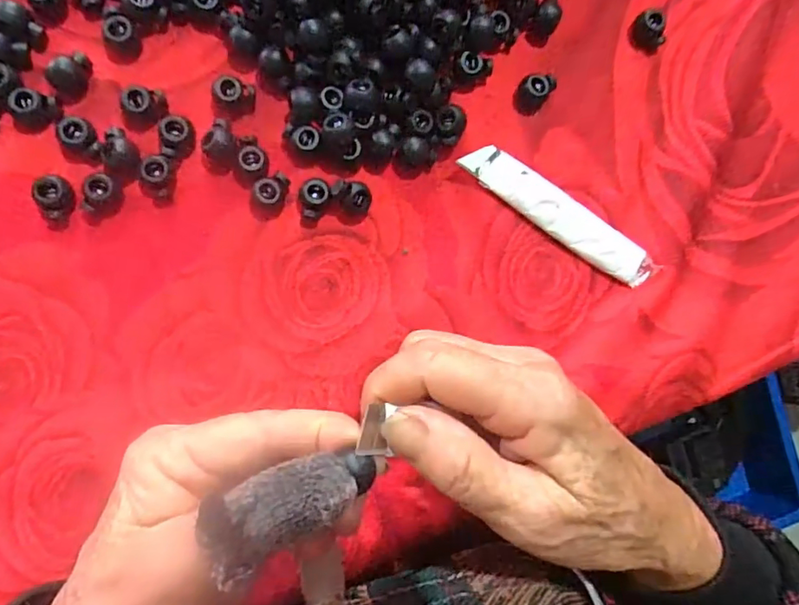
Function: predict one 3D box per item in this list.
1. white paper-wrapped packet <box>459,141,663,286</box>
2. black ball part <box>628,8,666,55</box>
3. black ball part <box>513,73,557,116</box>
[{"bbox_3d":[0.081,-0.043,0.267,0.110,0.007,0.020,33,82,-6],"label":"white paper-wrapped packet"},{"bbox_3d":[0.131,-0.143,0.278,0.019,0.013,0.015,44,81,-4],"label":"black ball part"},{"bbox_3d":[0.068,-0.106,0.267,0.015,0.011,0.020,39,82,-5],"label":"black ball part"}]

